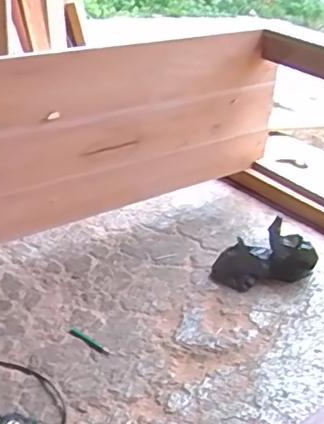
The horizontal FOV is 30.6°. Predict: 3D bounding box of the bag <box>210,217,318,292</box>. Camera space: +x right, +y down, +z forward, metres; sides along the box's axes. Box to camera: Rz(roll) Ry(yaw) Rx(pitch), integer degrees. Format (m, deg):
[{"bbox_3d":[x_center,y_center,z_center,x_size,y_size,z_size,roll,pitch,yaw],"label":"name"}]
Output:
[{"bbox_3d":[0.288,0.136,1.724,0.281,0.117,0.186,-11,33,-25],"label":"bag"}]

